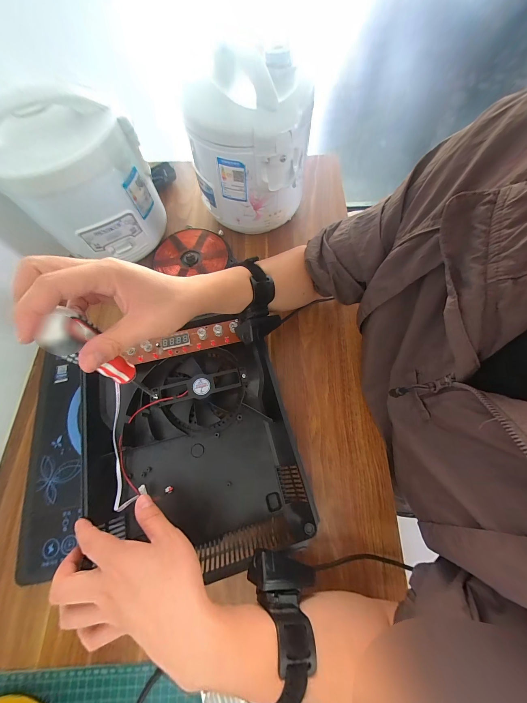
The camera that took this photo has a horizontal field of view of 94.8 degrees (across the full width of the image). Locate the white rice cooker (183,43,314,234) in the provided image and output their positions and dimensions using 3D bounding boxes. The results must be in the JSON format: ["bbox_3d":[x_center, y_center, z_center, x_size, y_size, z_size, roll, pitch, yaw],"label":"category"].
[{"bbox_3d":[-0.021,-0.347,0.433,0.191,0.203,0.185,10,71,5],"label":"white rice cooker"}]

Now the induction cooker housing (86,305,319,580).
[{"bbox_3d":[-0.104,0.122,0.356,0.278,0.058,0.318,-15,71,-4],"label":"induction cooker housing"}]

